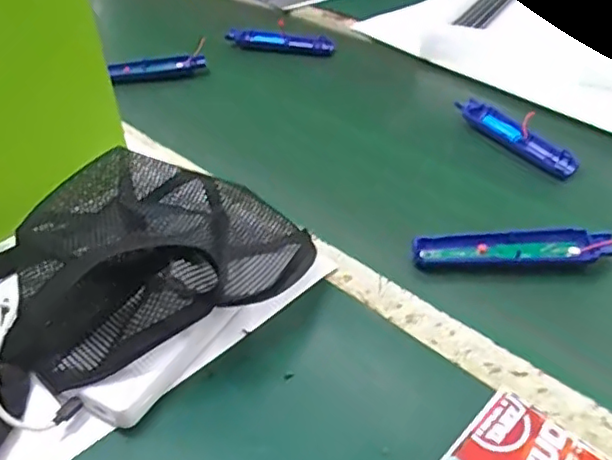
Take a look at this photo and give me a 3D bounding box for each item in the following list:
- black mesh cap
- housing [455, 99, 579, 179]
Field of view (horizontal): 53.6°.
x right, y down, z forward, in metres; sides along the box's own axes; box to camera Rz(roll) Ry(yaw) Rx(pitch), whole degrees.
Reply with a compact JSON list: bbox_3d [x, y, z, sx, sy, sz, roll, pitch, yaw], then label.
[{"bbox_3d":[-0.123,0.019,0.487,0.245,0.084,0.193,-27,45,-27],"label":"black mesh cap"},{"bbox_3d":[0.235,-0.107,0.691,0.036,0.018,0.163,-22,42,-22],"label":"housing"}]

